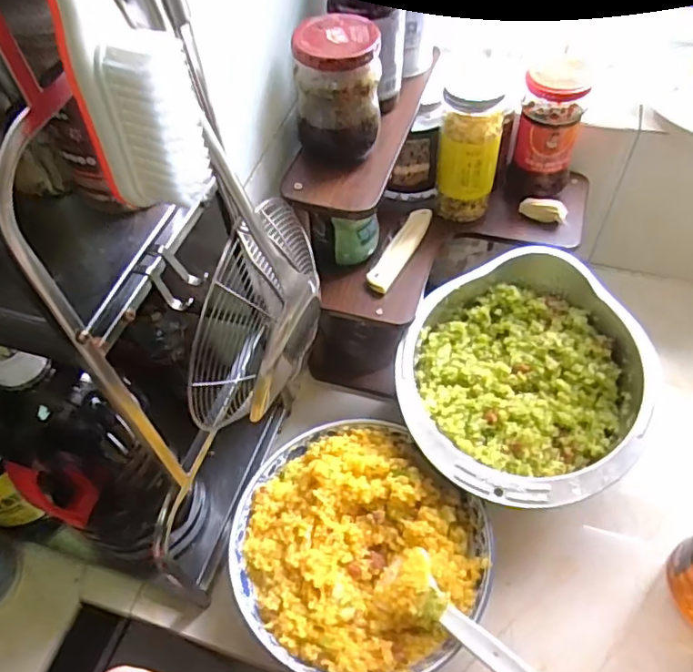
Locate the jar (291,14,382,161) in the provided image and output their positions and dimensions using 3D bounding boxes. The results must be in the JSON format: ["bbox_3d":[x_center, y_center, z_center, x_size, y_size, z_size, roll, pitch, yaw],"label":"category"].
[{"bbox_3d":[-0.007,-0.194,0.463,0.065,0.091,0.061,-5,55,1],"label":"jar"}]

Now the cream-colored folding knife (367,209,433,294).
[{"bbox_3d":[0.053,-0.090,0.594,0.031,0.007,0.116,23,60,19],"label":"cream-colored folding knife"}]

